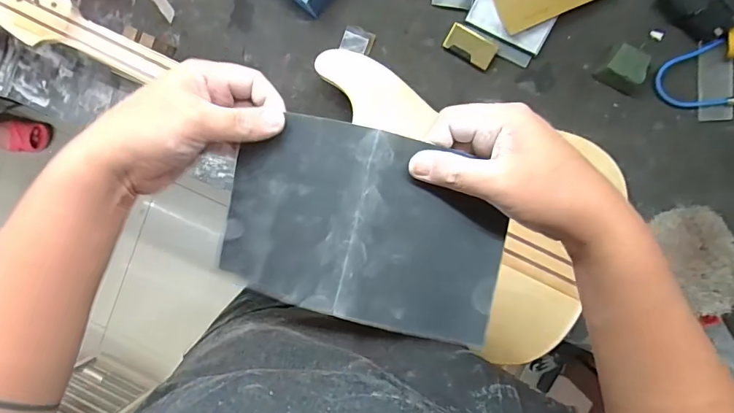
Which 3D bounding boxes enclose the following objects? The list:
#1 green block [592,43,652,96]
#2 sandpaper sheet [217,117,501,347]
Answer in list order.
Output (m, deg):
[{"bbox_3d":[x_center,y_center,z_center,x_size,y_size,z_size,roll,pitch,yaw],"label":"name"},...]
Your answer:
[{"bbox_3d":[0.332,-0.177,0.560,0.054,0.035,0.049,30,98,6],"label":"green block"},{"bbox_3d":[-0.006,0.013,0.331,0.217,0.032,0.137,14,96,8],"label":"sandpaper sheet"}]

